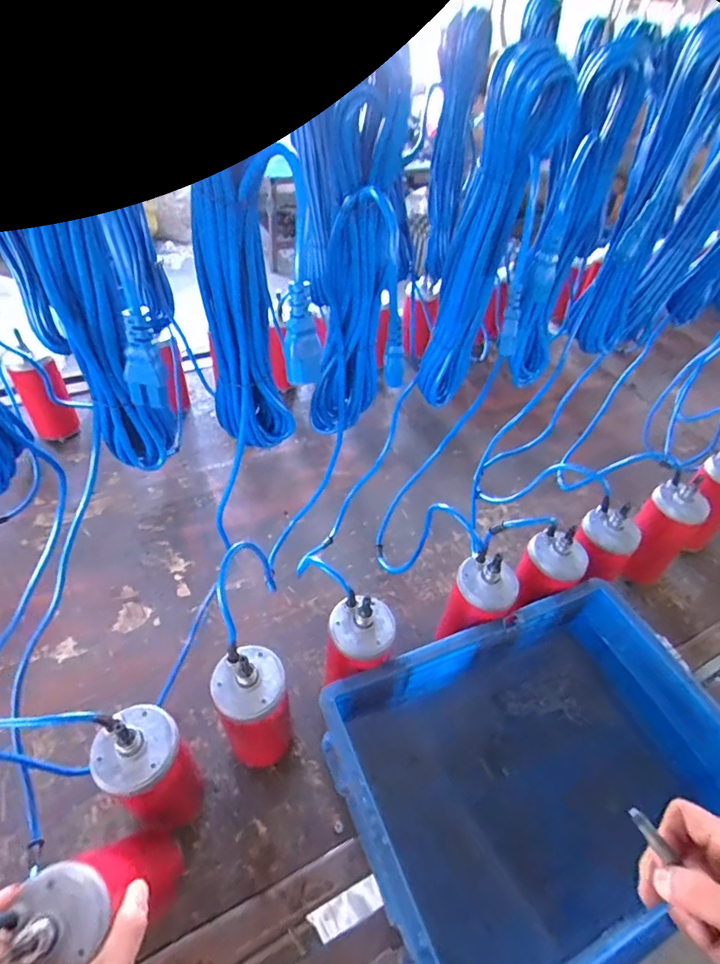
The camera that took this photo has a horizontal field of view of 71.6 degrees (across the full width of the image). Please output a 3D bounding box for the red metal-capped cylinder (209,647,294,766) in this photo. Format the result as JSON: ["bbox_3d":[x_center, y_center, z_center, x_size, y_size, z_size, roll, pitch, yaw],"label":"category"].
[{"bbox_3d":[-0.117,0.256,0.556,0.070,0.193,0.067,3,45,-3],"label":"red metal-capped cylinder"}]

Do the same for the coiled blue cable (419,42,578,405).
[{"bbox_3d":[0.121,-0.219,0.515,0.081,0.325,0.052,14,46,7],"label":"coiled blue cable"}]

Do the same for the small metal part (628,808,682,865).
[{"bbox_3d":[0.220,0.266,0.379,0.008,0.010,0.035,-22,59,-27],"label":"small metal part"}]

